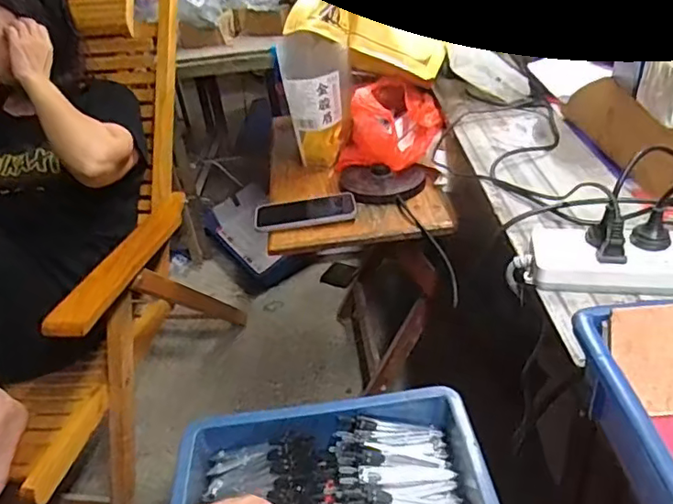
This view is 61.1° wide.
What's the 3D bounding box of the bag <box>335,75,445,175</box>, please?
[{"bbox_3d":[0.090,-0.223,1.004,0.183,0.136,0.151,-3,34,7],"label":"bag"}]

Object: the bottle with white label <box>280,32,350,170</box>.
[{"bbox_3d":[-0.028,-0.264,1.007,0.113,0.220,0.069,-6,34,3],"label":"bottle with white label"}]

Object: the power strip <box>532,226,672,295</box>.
[{"bbox_3d":[0.311,0.011,0.556,0.224,0.028,0.076,4,36,17],"label":"power strip"}]

